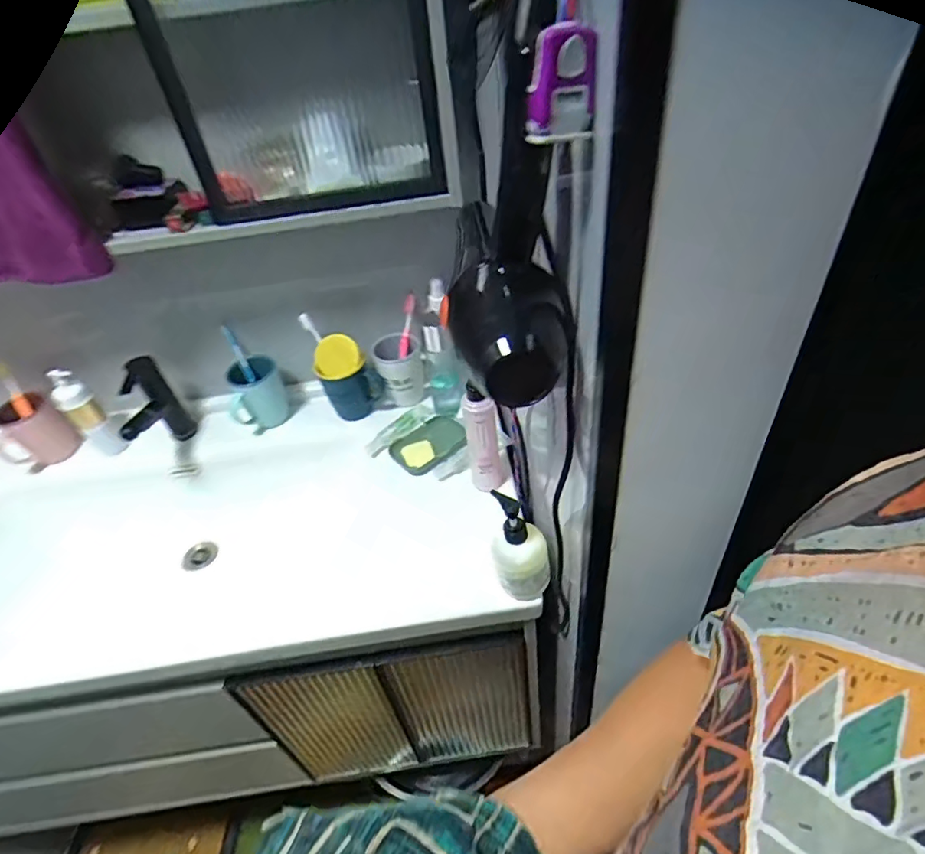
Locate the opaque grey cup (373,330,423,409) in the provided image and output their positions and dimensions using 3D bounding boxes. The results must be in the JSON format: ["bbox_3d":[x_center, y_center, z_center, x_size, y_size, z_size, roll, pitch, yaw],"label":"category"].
[{"bbox_3d":[-0.108,-0.102,0.957,0.075,0.105,0.081,-5,40,4],"label":"opaque grey cup"}]

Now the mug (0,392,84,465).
[{"bbox_3d":[-0.748,0.008,0.946,0.088,0.103,0.107,22,49,31],"label":"mug"}]

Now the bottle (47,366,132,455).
[{"bbox_3d":[-0.634,-0.025,0.915,0.058,0.169,0.052,29,52,36],"label":"bottle"}]

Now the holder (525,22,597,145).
[{"bbox_3d":[0.049,-0.173,0.275,0.034,0.048,0.019,0,41,10],"label":"holder"}]

